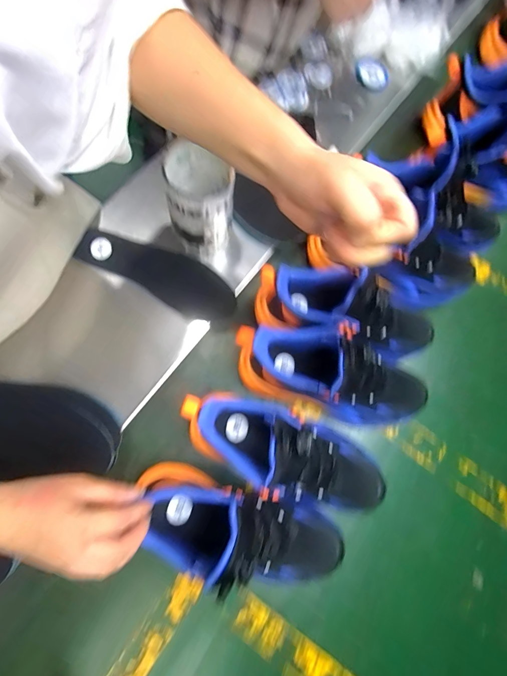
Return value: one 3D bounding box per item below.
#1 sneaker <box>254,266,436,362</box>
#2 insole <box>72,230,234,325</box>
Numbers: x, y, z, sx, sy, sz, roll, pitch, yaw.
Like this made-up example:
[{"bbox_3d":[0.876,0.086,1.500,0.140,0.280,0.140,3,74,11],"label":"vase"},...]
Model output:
[{"bbox_3d":[0.132,-0.030,0.417,0.259,0.117,0.084,18,73,-16],"label":"sneaker"},{"bbox_3d":[-0.130,-0.091,0.462,0.224,0.008,0.074,28,74,1],"label":"insole"}]

